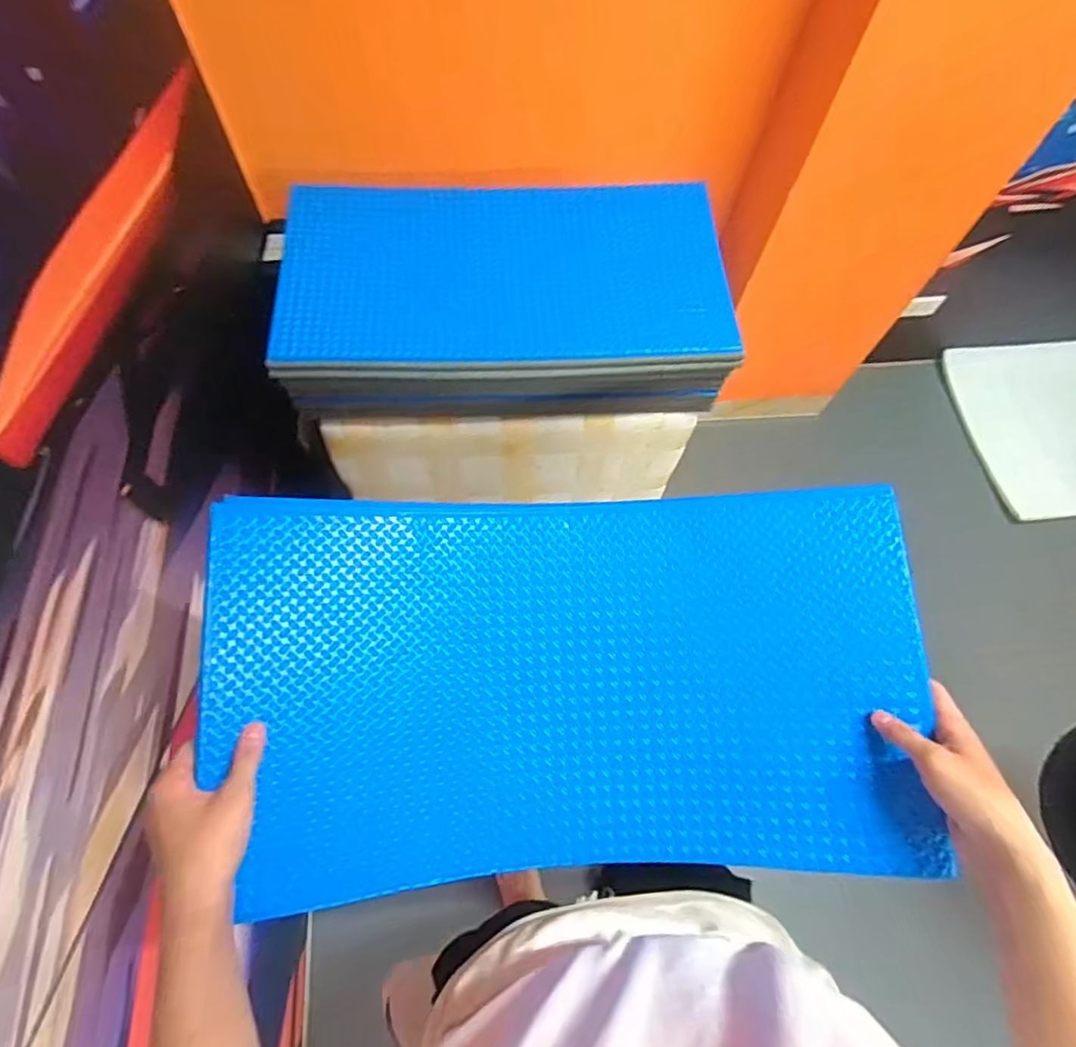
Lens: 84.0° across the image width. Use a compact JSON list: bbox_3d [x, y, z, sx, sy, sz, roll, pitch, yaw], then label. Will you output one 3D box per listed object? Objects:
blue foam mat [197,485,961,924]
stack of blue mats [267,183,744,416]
[{"bbox_3d":[0.027,0.136,0.532,0.567,0.124,0.314,-2,65,-4],"label":"blue foam mat"},{"bbox_3d":[-0.047,-0.338,0.895,0.588,0.161,0.343,-3,65,-5],"label":"stack of blue mats"}]

